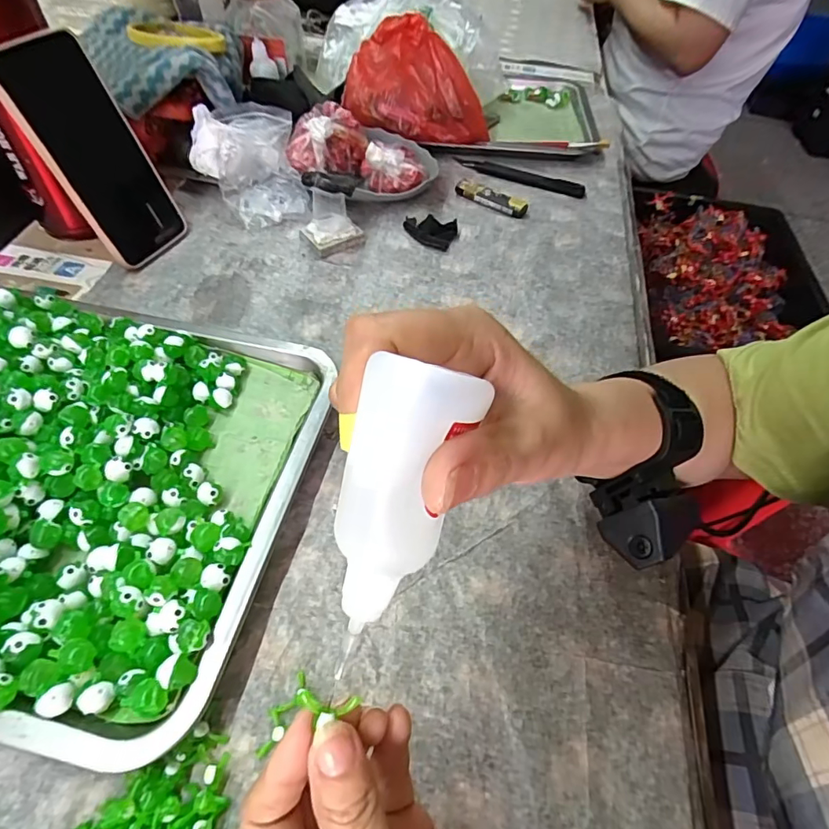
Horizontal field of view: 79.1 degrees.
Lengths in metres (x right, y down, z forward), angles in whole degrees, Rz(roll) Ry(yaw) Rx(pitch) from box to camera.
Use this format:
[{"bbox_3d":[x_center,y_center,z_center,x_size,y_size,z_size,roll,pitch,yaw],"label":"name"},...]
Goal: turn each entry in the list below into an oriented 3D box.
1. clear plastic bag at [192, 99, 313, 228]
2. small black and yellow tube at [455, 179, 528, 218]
[{"bbox_3d":[-0.166,-0.250,0.500,0.100,0.070,0.112,-13,54,-12],"label":"clear plastic bag"},{"bbox_3d":[0.080,-0.229,0.531,0.081,0.013,0.021,27,56,17],"label":"small black and yellow tube"}]

